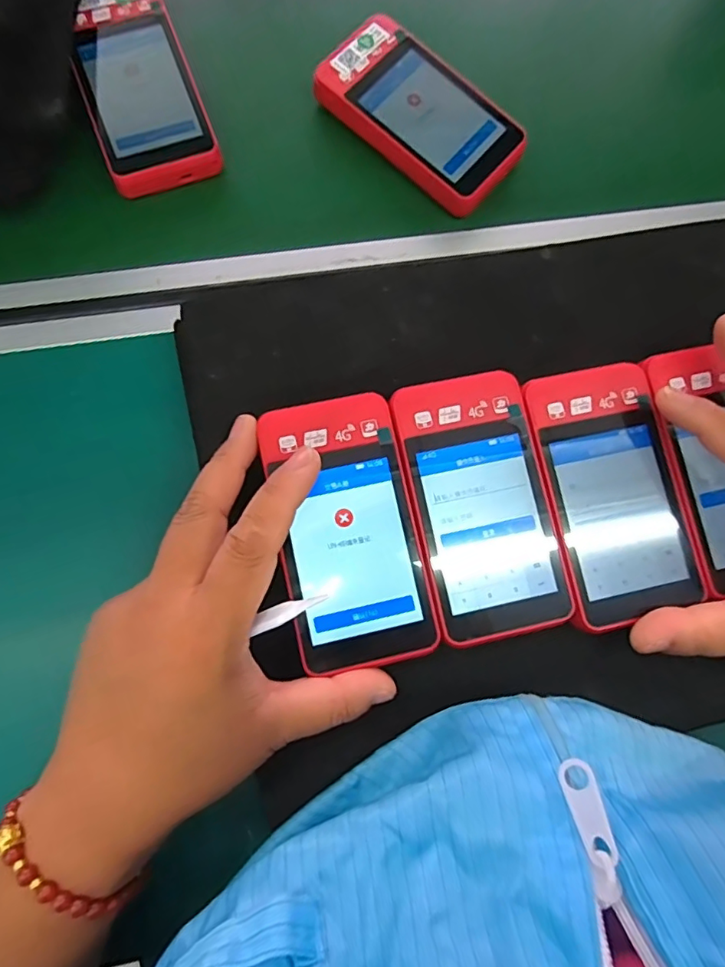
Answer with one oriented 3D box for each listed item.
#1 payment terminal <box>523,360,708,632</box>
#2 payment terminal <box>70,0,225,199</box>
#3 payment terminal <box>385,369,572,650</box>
[{"bbox_3d":[0.117,0.003,0.251,0.063,0.016,0.115,-11,76,-4],"label":"payment terminal"},{"bbox_3d":[-0.128,-0.228,0.311,0.061,0.025,0.122,-21,83,-6],"label":"payment terminal"},{"bbox_3d":[0.054,0.009,0.248,0.061,0.017,0.116,-12,76,-5],"label":"payment terminal"}]

